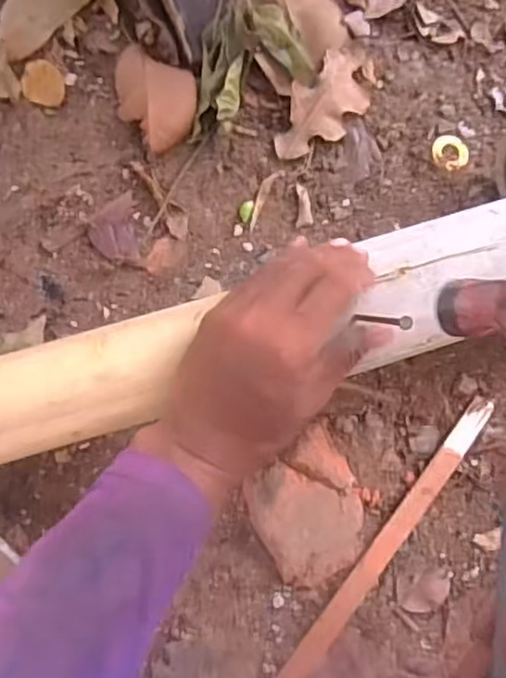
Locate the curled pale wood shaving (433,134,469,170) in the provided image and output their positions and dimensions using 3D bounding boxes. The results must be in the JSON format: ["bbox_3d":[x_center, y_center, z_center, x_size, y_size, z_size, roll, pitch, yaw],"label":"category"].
[{"bbox_3d":[0.168,-0.159,0.568,0.031,0.004,0.029,35,81,7],"label":"curled pale wood shaving"}]

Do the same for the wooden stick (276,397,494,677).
[{"bbox_3d":[0.085,0.170,0.493,0.019,0.006,0.306,37,82,7],"label":"wooden stick"}]

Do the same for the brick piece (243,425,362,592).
[{"bbox_3d":[0.043,0.127,0.490,0.080,0.033,0.095,-29,80,-5],"label":"brick piece"}]

